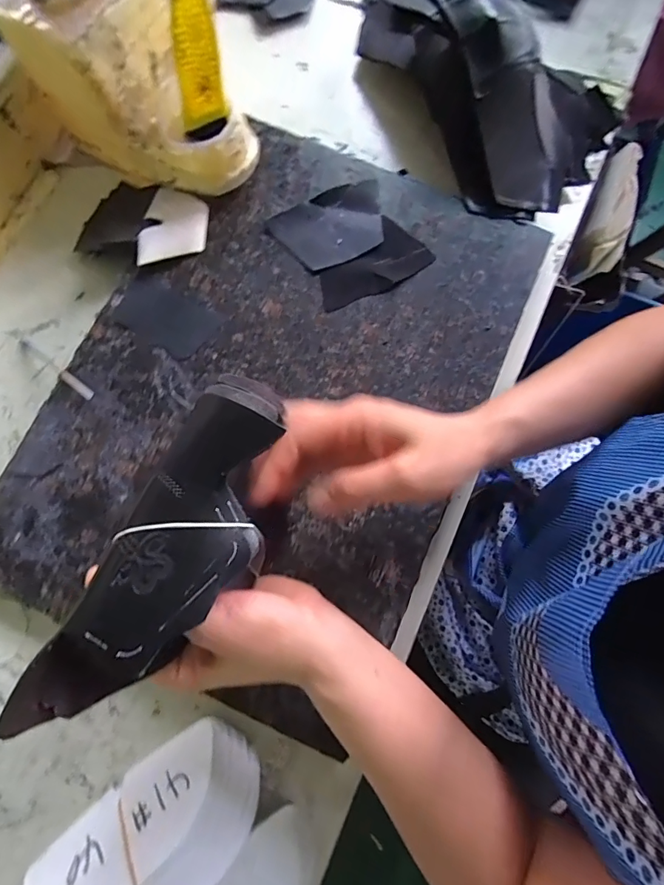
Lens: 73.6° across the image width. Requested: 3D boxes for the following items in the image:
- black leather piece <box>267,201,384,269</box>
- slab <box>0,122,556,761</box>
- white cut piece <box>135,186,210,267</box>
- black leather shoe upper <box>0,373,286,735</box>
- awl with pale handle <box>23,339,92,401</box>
[{"bbox_3d":[-0.004,-0.199,0.422,0.102,0.006,0.065,-15,81,0],"label":"black leather piece"},{"bbox_3d":[-0.049,-0.046,0.401,0.348,0.026,0.482,24,79,5],"label":"slab"},{"bbox_3d":[-0.149,-0.200,0.419,0.058,0.010,0.077,15,79,3],"label":"white cut piece"},{"bbox_3d":[-0.080,0.058,0.235,0.073,0.020,0.201,25,73,5],"label":"black leather shoe upper"},{"bbox_3d":[-0.249,-0.067,0.400,0.115,0.010,0.009,32,79,27],"label":"awl with pale handle"}]

